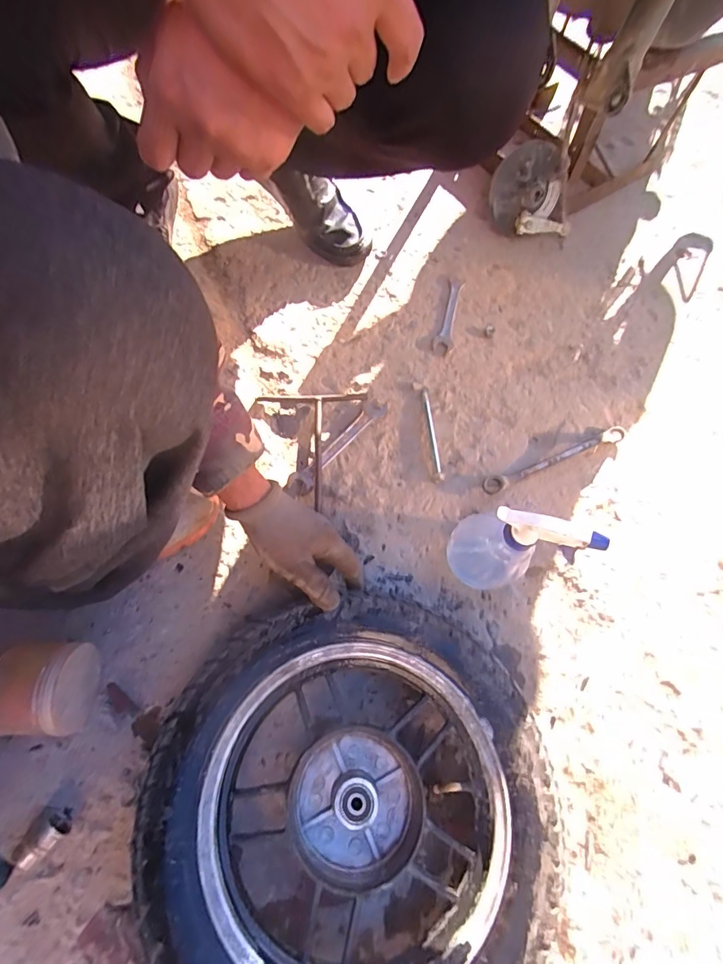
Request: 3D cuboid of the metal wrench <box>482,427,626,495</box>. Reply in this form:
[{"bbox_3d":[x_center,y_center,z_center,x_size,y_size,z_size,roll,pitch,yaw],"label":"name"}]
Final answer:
[{"bbox_3d":[0.262,-0.033,0.604,0.226,0.021,0.025,-22,70,-11],"label":"metal wrench"}]

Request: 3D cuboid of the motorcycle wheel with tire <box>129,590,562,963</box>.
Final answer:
[{"bbox_3d":[-0.008,0.289,0.425,0.338,0.096,0.333,18,68,5],"label":"motorcycle wheel with tire"}]

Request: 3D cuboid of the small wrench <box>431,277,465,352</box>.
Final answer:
[{"bbox_3d":[0.136,-0.257,0.699,0.030,0.012,0.130,14,68,3],"label":"small wrench"}]

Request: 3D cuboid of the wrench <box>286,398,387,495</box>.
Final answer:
[{"bbox_3d":[-0.030,-0.050,0.610,0.029,0.010,0.171,38,71,12],"label":"wrench"}]

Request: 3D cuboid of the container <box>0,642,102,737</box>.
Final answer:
[{"bbox_3d":[-0.309,0.202,0.448,0.070,0.081,0.081,9,67,1],"label":"container"}]

